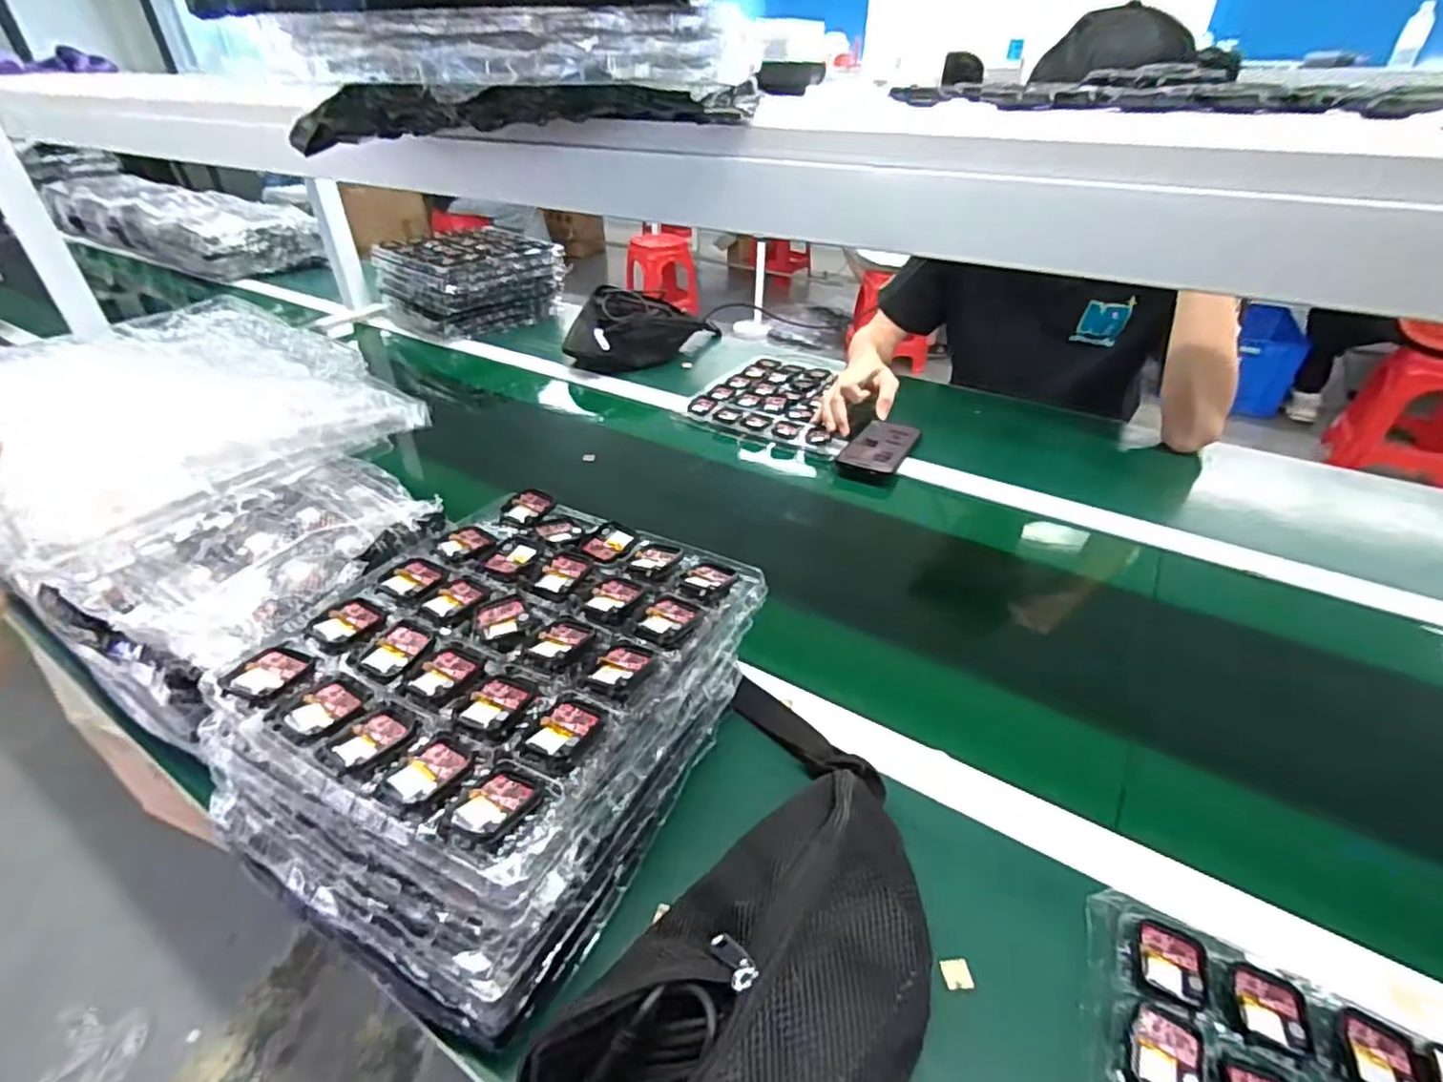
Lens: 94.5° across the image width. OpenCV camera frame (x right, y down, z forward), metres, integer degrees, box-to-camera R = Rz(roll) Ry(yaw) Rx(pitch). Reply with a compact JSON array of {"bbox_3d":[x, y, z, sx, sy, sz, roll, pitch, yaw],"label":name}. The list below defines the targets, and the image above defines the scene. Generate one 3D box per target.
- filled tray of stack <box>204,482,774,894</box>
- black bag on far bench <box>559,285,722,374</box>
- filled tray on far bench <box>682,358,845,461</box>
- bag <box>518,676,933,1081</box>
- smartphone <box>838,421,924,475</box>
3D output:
[{"bbox_3d":[-0.148,0.069,0.473,0.249,0.037,0.286,18,40,24],"label":"filled tray of stack"},{"bbox_3d":[-0.145,-0.417,1.246,0.149,0.112,0.336,27,44,32],"label":"black bag on far bench"},{"bbox_3d":[0.112,-0.227,1.067,0.251,0.024,0.273,18,40,23],"label":"filled tray on far bench"},{"bbox_3d":[0.021,0.232,0.362,0.171,0.101,0.296,20,41,26],"label":"bag"},{"bbox_3d":[0.219,-0.132,0.925,0.079,0.015,0.167,18,40,24],"label":"smartphone"}]

